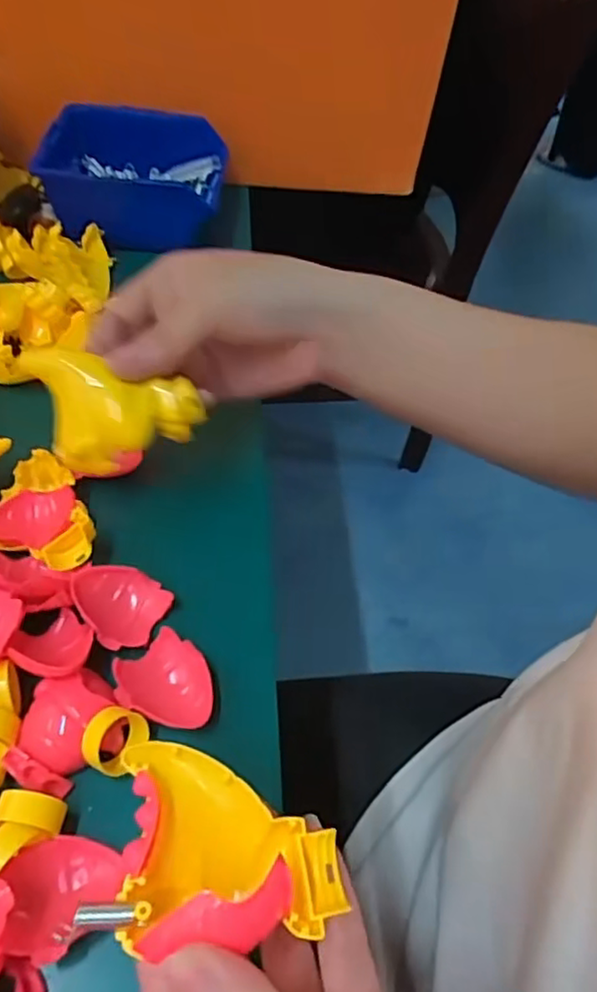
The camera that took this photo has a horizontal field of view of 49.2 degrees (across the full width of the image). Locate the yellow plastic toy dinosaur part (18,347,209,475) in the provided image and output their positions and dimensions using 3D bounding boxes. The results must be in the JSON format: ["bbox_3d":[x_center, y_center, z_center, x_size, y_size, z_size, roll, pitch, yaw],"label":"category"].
[{"bbox_3d":[-0.081,-0.044,0.295,0.065,0.031,0.048,-18,55,-19],"label":"yellow plastic toy dinosaur part"}]

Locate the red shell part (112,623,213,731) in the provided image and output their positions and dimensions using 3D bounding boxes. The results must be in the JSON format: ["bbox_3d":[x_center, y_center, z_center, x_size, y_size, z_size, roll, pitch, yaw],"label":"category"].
[{"bbox_3d":[-0.056,0.079,0.285,0.045,0.008,0.038,20,52,11],"label":"red shell part"}]

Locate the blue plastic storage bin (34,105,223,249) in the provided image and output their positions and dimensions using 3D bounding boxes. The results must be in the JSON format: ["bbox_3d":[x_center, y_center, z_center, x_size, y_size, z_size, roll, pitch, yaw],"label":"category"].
[{"bbox_3d":[-0.130,-0.256,0.523,0.132,0.057,0.129,-1,51,-6],"label":"blue plastic storage bin"}]

